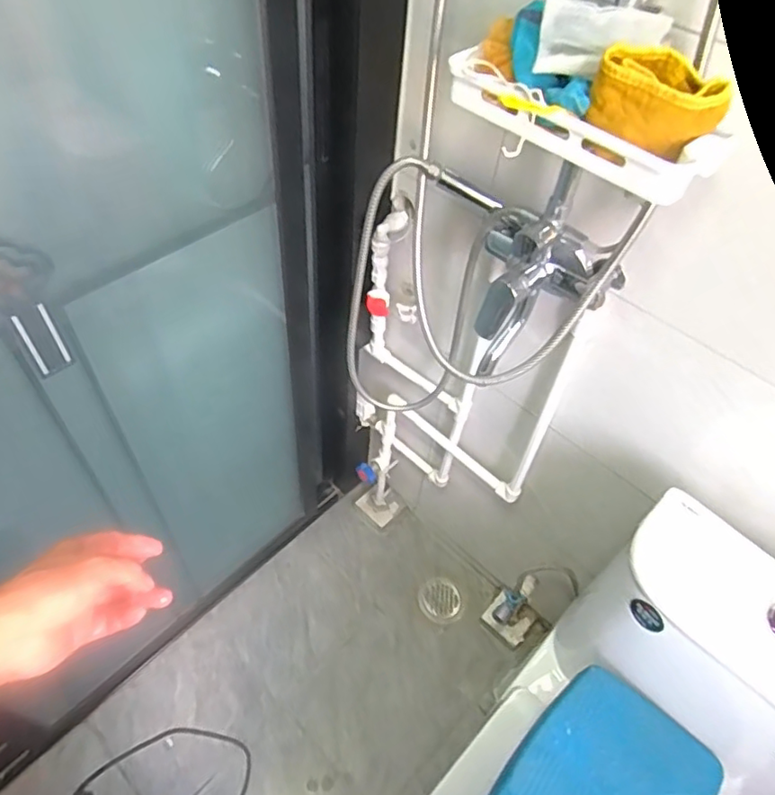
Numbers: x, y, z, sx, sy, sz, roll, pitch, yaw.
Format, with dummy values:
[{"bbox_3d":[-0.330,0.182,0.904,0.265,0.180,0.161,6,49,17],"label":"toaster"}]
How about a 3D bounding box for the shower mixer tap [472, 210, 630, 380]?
[{"bbox_3d":[0.197,-0.131,0.794,0.187,0.225,0.123,26,54,14],"label":"shower mixer tap"}]

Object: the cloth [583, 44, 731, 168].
[{"bbox_3d":[0.244,-0.265,0.539,0.106,0.077,0.068,0,52,-5],"label":"cloth"}]

